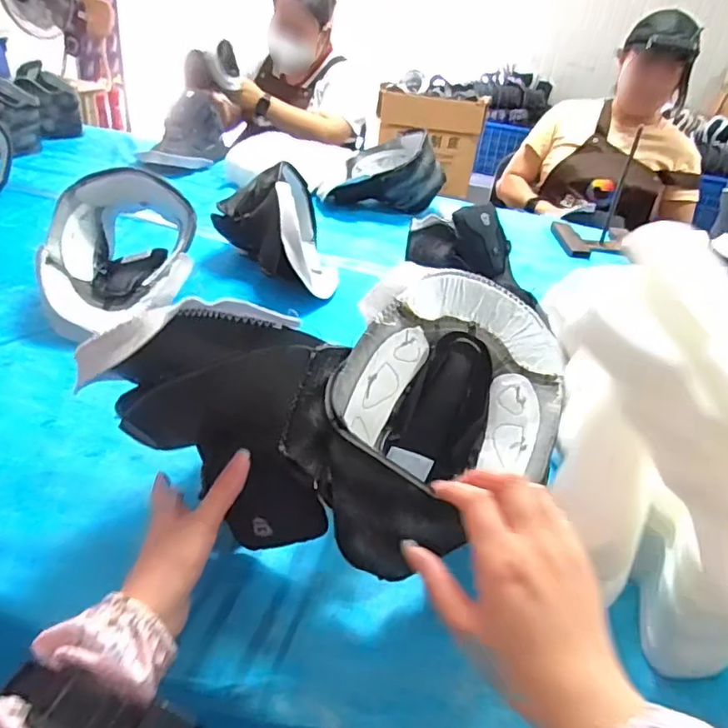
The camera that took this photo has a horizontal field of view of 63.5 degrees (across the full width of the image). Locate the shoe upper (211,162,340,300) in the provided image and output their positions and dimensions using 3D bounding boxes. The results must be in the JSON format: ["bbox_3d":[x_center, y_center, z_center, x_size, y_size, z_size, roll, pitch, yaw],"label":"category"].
[{"bbox_3d":[-0.140,-0.220,0.934,0.185,0.146,0.241,-1,35,-13],"label":"shoe upper"}]

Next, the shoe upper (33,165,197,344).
[{"bbox_3d":[-0.337,-0.163,0.822,0.192,0.145,0.240,-4,36,-17],"label":"shoe upper"}]

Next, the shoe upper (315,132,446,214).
[{"bbox_3d":[0.038,-0.414,1.262,0.257,0.135,0.172,3,34,-7],"label":"shoe upper"}]

